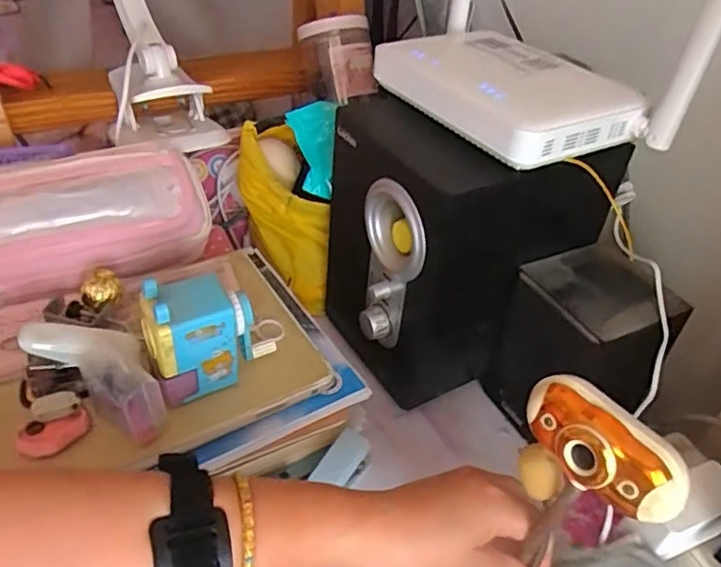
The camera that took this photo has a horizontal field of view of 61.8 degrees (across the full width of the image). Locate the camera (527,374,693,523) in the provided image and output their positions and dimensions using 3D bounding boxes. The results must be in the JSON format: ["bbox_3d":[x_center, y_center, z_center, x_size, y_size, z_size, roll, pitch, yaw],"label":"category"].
[{"bbox_3d":[0.108,0.074,0.270,0.073,0.039,0.023,41,6,38],"label":"camera"}]

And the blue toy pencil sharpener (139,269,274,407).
[{"bbox_3d":[-0.104,0.034,0.419,0.087,0.088,0.041,-20,47,-28],"label":"blue toy pencil sharpener"}]

